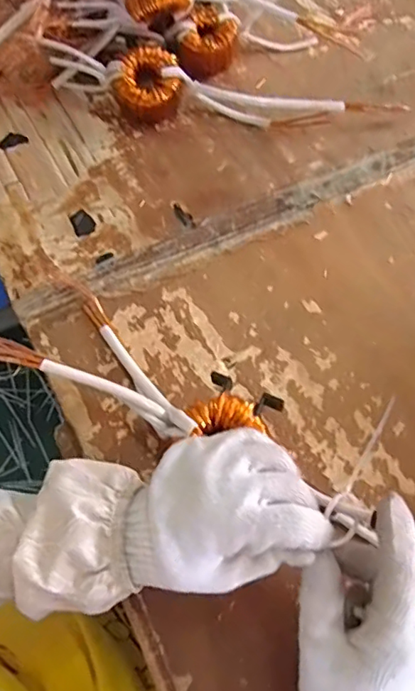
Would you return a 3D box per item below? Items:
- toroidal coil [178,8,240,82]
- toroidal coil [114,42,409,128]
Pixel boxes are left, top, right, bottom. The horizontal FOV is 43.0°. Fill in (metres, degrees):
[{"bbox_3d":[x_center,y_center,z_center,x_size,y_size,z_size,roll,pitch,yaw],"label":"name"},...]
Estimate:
[{"bbox_3d":[0.001,-0.376,0.657,0.064,0.046,0.086,20,63,10],"label":"toroidal coil"},{"bbox_3d":[0.062,-0.291,0.605,0.340,0.059,0.070,0,62,-1],"label":"toroidal coil"}]

